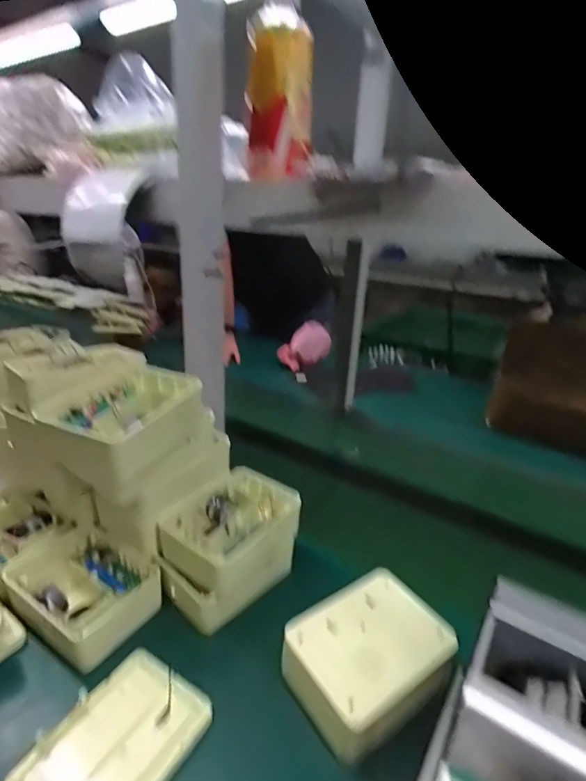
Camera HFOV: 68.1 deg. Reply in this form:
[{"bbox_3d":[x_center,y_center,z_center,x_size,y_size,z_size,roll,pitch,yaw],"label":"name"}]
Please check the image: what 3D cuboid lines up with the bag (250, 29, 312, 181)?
[{"bbox_3d":[-0.013,-0.305,0.473,0.067,0.134,0.055,0,23,-5],"label":"bag"}]

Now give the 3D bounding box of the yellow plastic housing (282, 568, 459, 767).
[{"bbox_3d":[0.077,0.251,0.417,0.151,0.041,0.116,-14,28,-33],"label":"yellow plastic housing"}]

